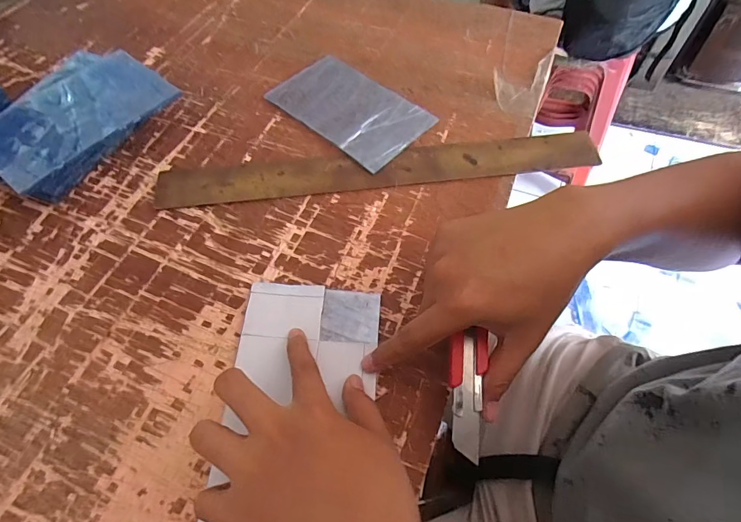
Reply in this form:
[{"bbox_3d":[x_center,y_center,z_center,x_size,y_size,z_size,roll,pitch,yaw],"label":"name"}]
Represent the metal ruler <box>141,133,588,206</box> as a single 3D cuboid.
[{"bbox_3d":[0.012,-0.093,0.414,0.430,0.006,0.046,-6,61,-4],"label":"metal ruler"}]

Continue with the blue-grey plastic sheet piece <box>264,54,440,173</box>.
[{"bbox_3d":[-0.023,-0.171,0.457,0.171,0.005,0.105,39,65,21],"label":"blue-grey plastic sheet piece"}]

